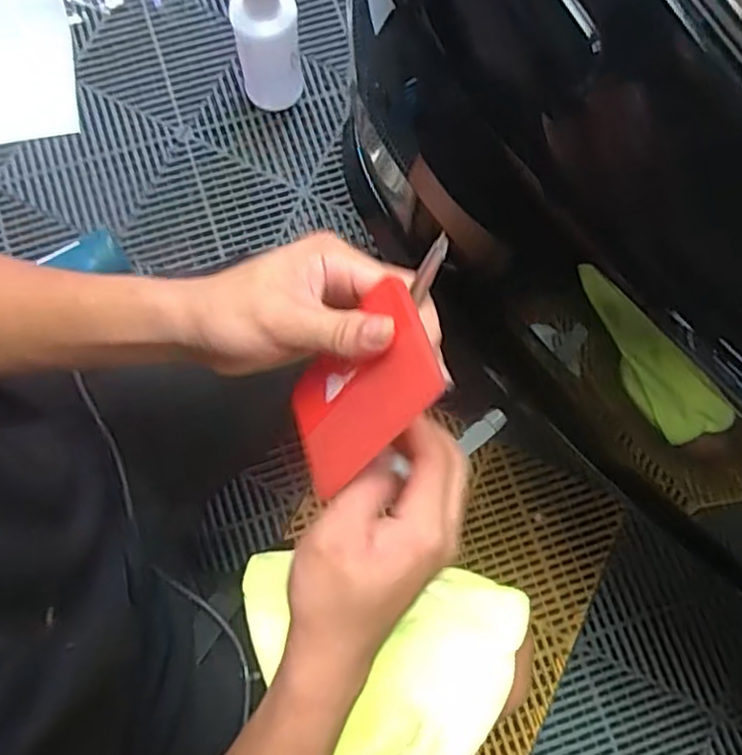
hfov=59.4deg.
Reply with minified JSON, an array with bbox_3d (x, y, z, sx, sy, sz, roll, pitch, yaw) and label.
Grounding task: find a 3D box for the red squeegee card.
[{"bbox_3d":[-0.006,0.008,0.329,0.096,0.006,0.069,-45,51,30],"label":"red squeegee card"}]

